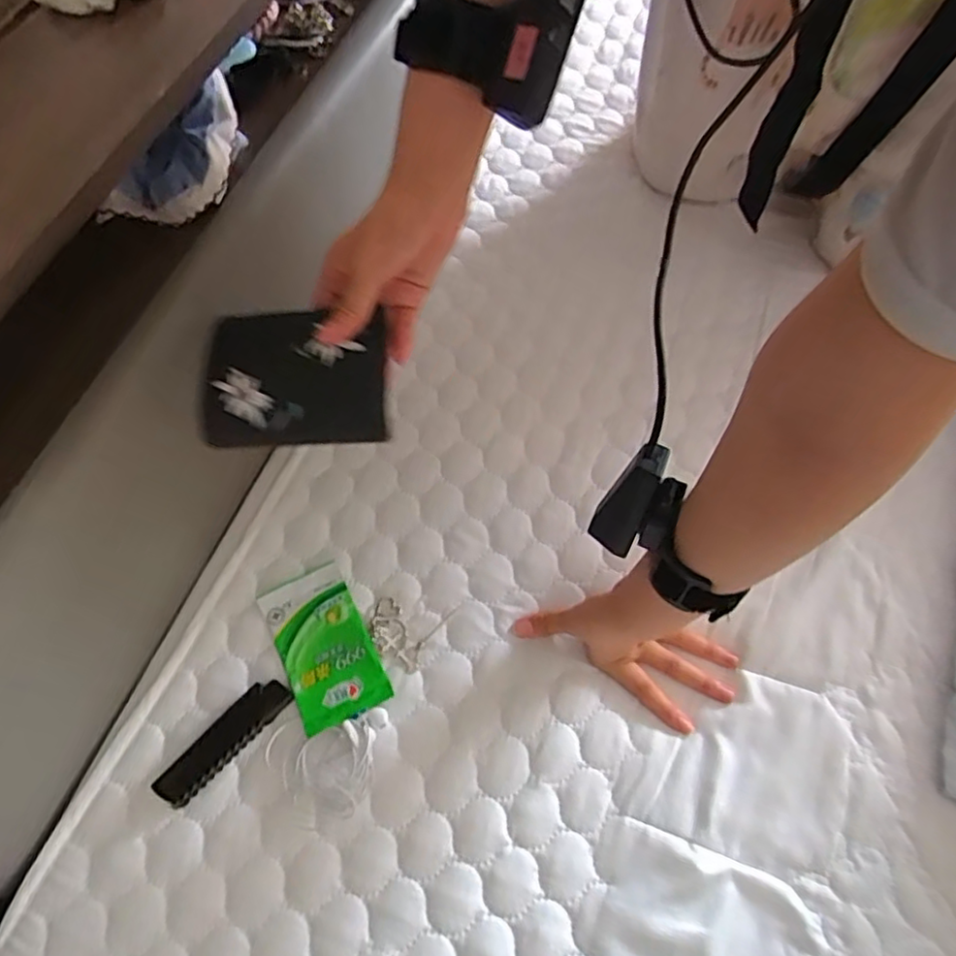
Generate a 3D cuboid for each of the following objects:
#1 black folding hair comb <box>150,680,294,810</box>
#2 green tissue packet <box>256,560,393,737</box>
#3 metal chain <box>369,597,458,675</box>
[{"bbox_3d":[-0.182,0.188,0.466,0.026,0.014,0.102,40,71,17],"label":"black folding hair comb"},{"bbox_3d":[-0.120,0.128,0.502,0.066,0.012,0.120,-24,67,-11],"label":"green tissue packet"},{"bbox_3d":[-0.058,0.116,0.514,0.054,0.004,0.058,30,68,13],"label":"metal chain"}]

